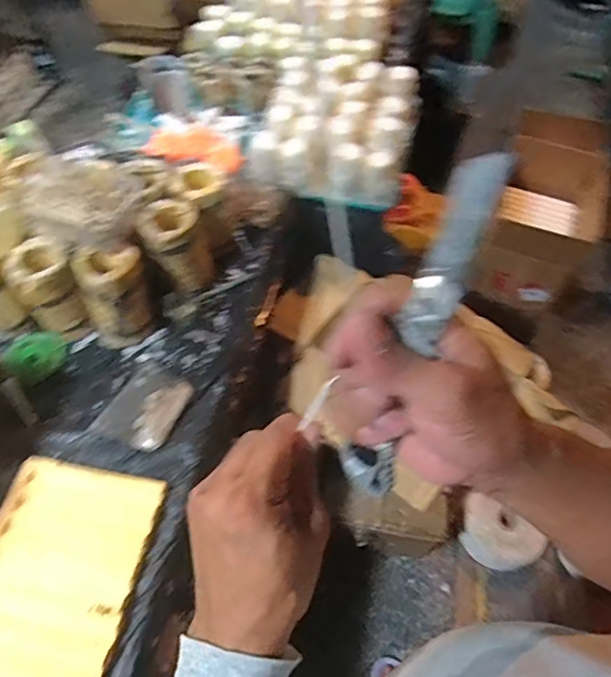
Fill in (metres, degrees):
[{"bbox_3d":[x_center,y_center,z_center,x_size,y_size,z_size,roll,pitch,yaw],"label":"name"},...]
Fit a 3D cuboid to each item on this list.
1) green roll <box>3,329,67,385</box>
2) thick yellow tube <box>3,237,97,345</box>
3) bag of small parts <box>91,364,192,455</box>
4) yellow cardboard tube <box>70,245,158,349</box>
[{"bbox_3d":[-0.452,0.027,0.855,0.079,0.031,0.094,36,64,21],"label":"green roll"},{"bbox_3d":[-0.401,-0.071,0.817,0.092,0.151,0.086,-29,61,-18],"label":"thick yellow tube"},{"bbox_3d":[-0.244,0.102,0.786,0.116,0.016,0.130,21,59,13],"label":"bag of small parts"},{"bbox_3d":[-0.298,-0.060,0.813,0.107,0.157,0.096,-24,60,-15],"label":"yellow cardboard tube"}]

